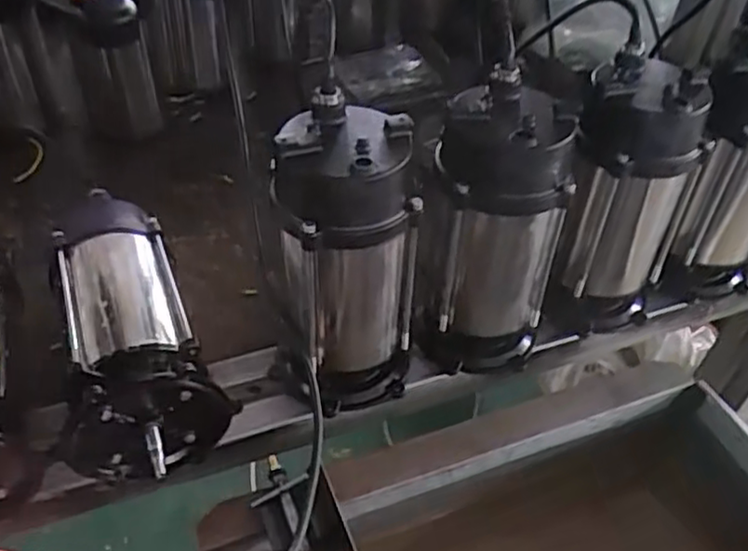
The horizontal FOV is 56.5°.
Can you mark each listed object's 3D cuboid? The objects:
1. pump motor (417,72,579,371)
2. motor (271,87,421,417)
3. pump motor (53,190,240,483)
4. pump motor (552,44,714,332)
[{"bbox_3d":[0.118,-0.035,0.698,0.130,0.281,0.114,12,45,9],"label":"pump motor"},{"bbox_3d":[-0.026,-0.009,0.652,0.112,0.279,0.121,-10,46,-14],"label":"motor"},{"bbox_3d":[-0.258,0.052,0.700,0.138,0.136,0.308,-19,49,-22],"label":"pump motor"},{"bbox_3d":[0.261,-0.075,0.743,0.124,0.272,0.112,15,45,12],"label":"pump motor"}]

